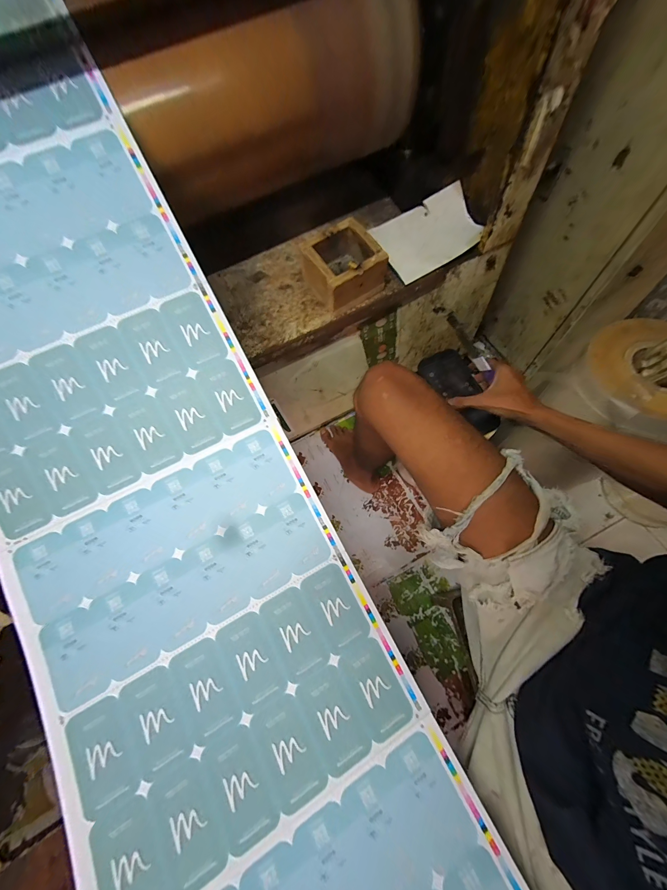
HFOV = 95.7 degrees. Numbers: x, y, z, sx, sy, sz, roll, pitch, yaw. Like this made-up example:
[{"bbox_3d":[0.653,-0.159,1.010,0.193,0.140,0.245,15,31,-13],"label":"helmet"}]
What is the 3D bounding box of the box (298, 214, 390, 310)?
[{"bbox_3d":[0.020,-0.335,0.574,0.126,0.084,0.116,-35,71,-13],"label":"box"}]

